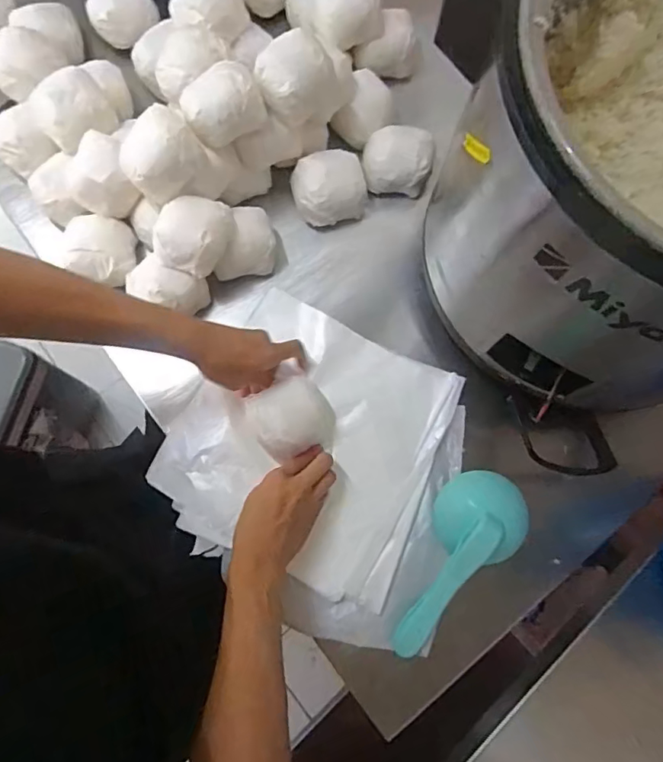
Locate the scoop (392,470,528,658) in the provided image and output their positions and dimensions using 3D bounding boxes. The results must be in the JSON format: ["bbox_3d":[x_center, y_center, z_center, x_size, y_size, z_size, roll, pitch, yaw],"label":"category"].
[{"bbox_3d":[0.119,0.180,0.539,0.196,0.040,0.087,-42,82,-10],"label":"scoop"}]

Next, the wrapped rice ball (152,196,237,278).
[{"bbox_3d":[-0.151,-0.160,0.580,0.081,0.058,0.080,0,77,-2],"label":"wrapped rice ball"}]

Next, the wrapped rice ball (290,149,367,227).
[{"bbox_3d":[-0.003,-0.236,0.631,0.085,0.055,0.073,-14,78,-5],"label":"wrapped rice ball"}]

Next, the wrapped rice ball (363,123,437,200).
[{"bbox_3d":[0.083,-0.276,0.646,0.083,0.045,0.071,1,77,-1],"label":"wrapped rice ball"}]

